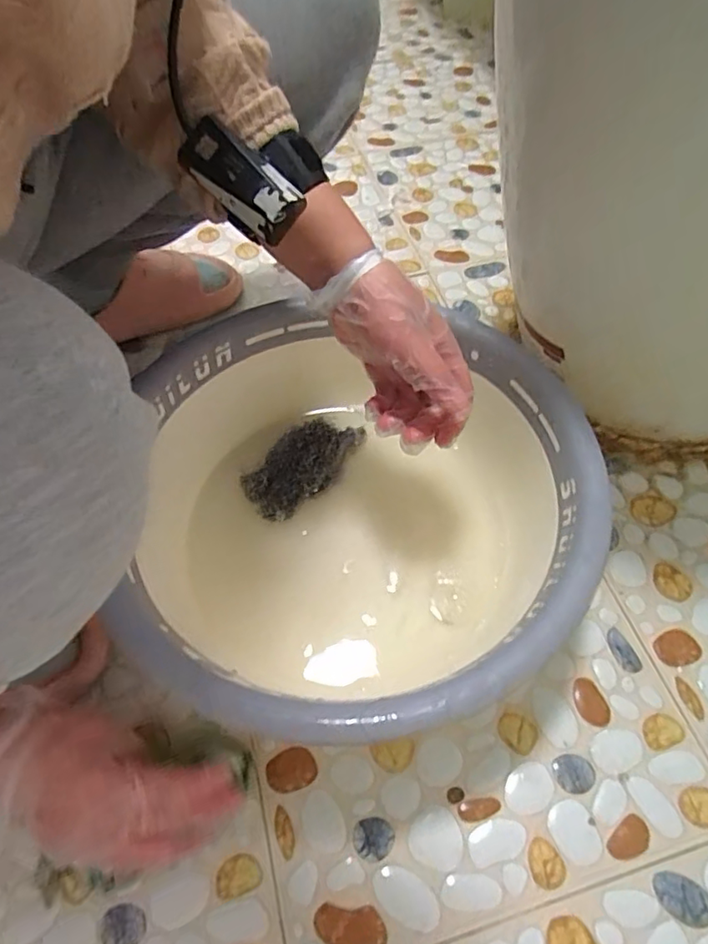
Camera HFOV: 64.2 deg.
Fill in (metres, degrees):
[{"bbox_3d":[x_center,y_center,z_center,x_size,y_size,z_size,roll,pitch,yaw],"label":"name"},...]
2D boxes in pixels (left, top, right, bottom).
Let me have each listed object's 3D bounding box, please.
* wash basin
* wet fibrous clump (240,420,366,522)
[{"bbox_3d":[0.012,0.038,0.427,0.295,0.121,0.297,0,56,1],"label":"wash basin"},{"bbox_3d":[-0.041,-0.007,0.500,0.053,0.037,0.117,39,65,24],"label":"wet fibrous clump"}]

